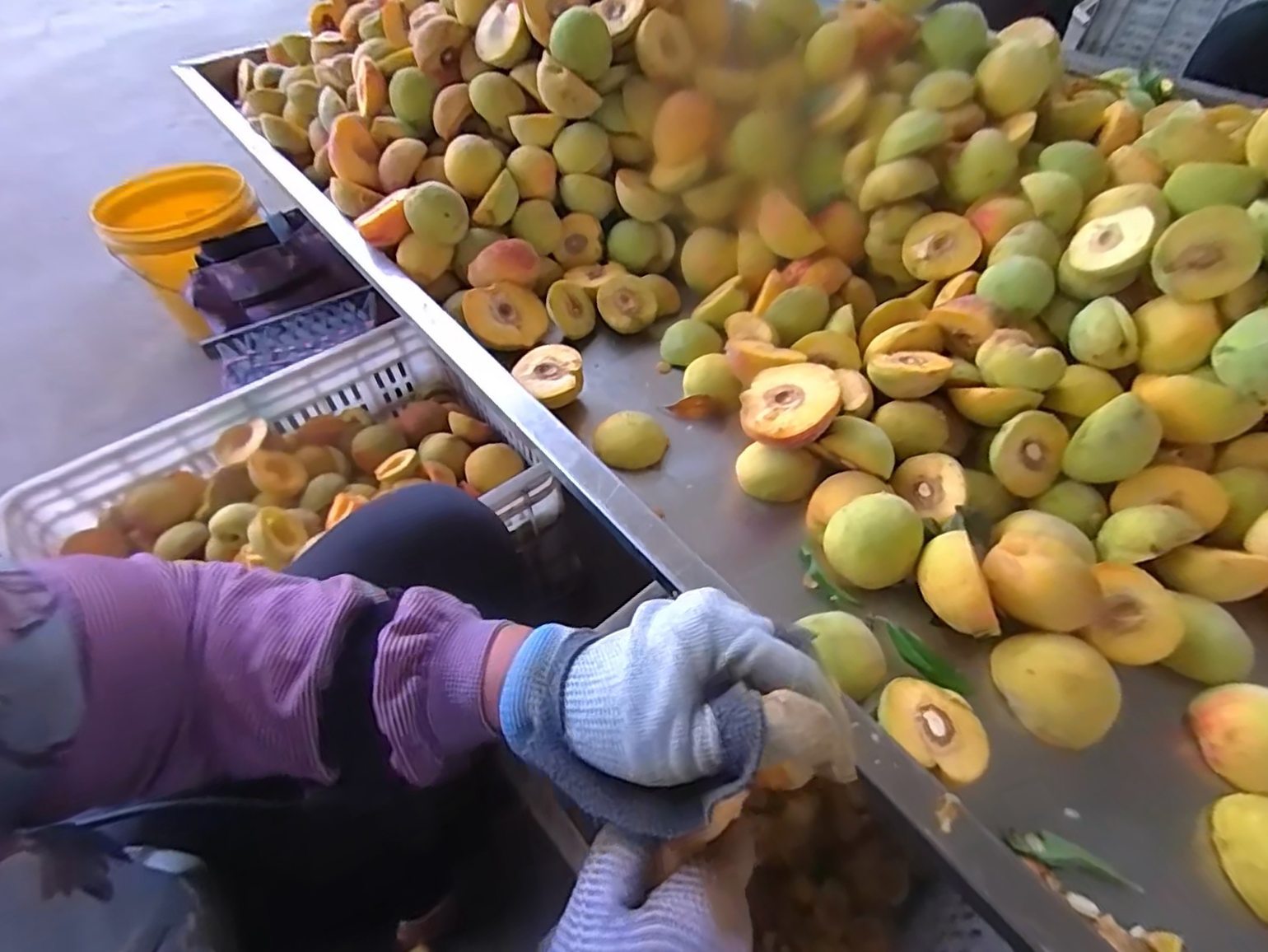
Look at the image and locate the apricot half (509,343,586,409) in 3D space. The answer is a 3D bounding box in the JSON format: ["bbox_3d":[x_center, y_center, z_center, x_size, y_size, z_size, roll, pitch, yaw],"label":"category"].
[{"bbox_3d":[-0.075,-0.089,0.535,0.058,0.024,0.055,1,52,3],"label":"apricot half"}]

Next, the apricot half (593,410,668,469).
[{"bbox_3d":[-0.002,-0.030,0.506,0.058,0.020,0.048,11,53,11],"label":"apricot half"}]

